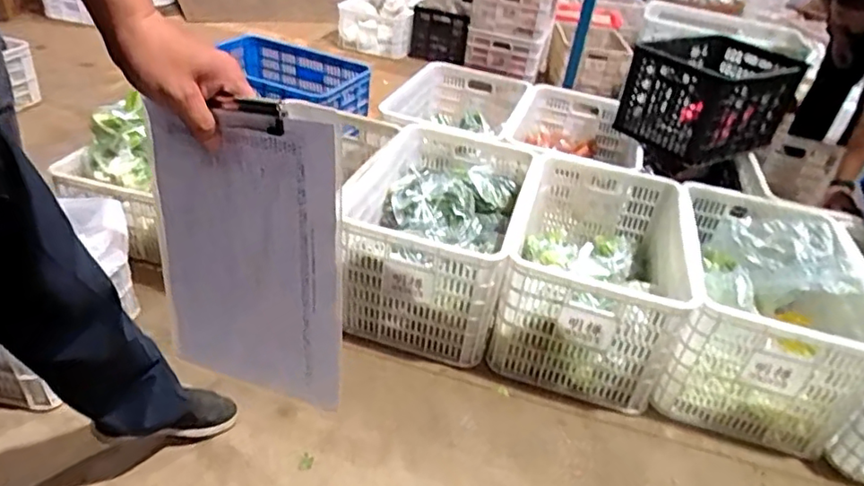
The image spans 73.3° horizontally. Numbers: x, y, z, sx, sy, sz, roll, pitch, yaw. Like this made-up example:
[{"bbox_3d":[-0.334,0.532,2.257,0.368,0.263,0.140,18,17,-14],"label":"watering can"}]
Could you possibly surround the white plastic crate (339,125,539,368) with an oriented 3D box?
[{"bbox_3d":[0.033,-0.038,1.594,0.410,0.310,0.652,11,37,5],"label":"white plastic crate"}]

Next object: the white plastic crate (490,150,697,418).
[{"bbox_3d":[0.427,0.071,1.549,0.418,0.326,0.641,14,38,9],"label":"white plastic crate"}]

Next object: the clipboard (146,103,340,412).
[{"bbox_3d":[-0.181,0.010,0.565,0.211,0.289,0.010,10,22,20],"label":"clipboard"}]

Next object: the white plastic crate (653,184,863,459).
[{"bbox_3d":[0.835,0.153,1.513,0.423,0.354,0.628,15,38,11],"label":"white plastic crate"}]

